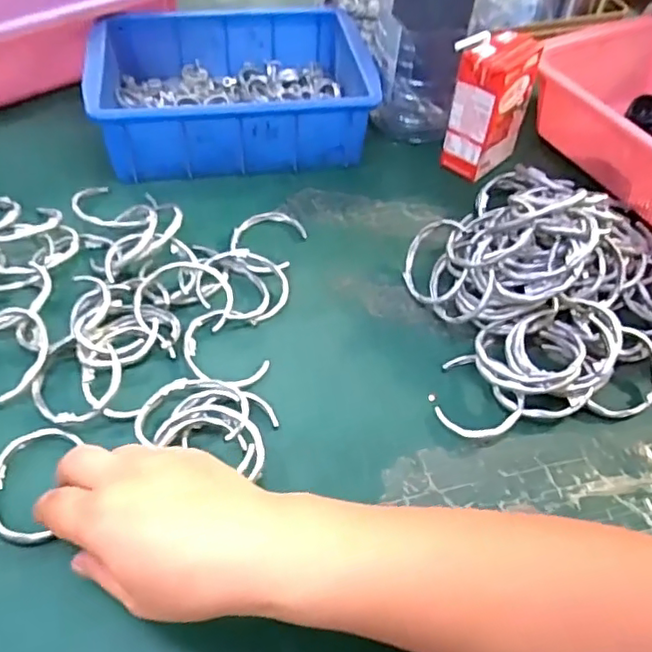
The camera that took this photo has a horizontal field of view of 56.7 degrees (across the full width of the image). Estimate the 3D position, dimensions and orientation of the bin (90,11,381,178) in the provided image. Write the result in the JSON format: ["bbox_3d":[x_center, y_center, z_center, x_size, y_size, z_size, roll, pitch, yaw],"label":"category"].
[{"bbox_3d":[-0.086,-0.220,0.565,0.241,0.070,0.170,-6,52,-10],"label":"bin"}]

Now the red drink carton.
[{"bbox_3d":[0.143,-0.191,0.535,0.079,0.118,0.043,-31,60,-27],"label":"red drink carton"}]

